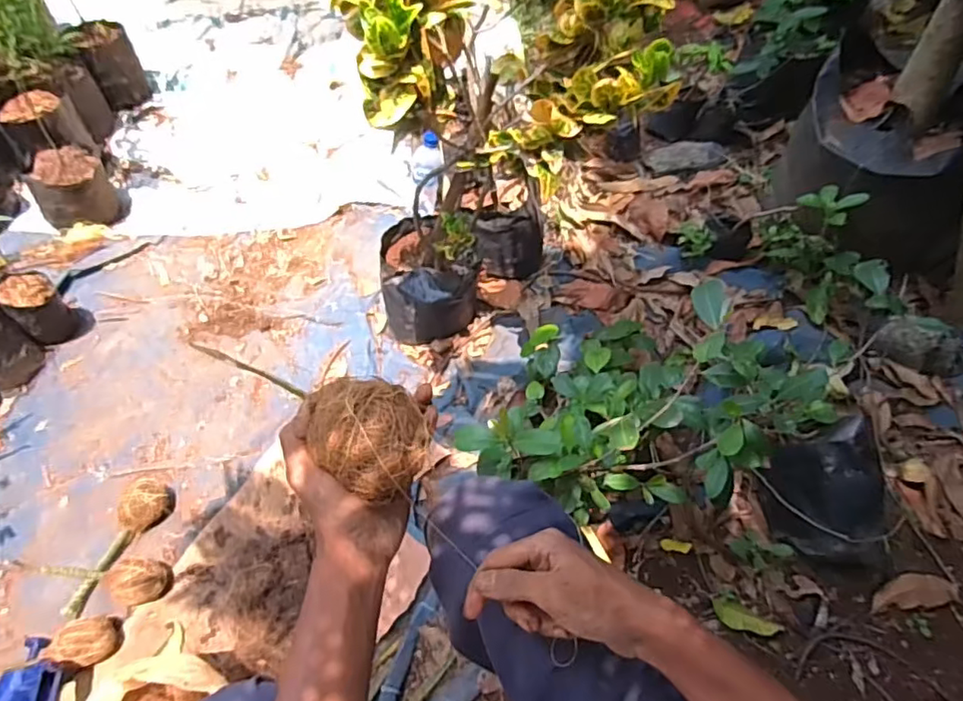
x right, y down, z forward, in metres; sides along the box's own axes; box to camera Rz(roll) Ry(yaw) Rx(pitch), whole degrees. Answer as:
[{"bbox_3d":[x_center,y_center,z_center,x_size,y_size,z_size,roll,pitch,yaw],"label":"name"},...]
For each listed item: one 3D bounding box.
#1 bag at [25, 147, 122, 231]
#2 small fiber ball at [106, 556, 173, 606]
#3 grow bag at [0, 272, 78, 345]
[{"bbox_3d":[-0.954,-0.370,1.377,0.163,0.148,0.135,-34,65,-20],"label":"bag"},{"bbox_3d":[-0.563,0.377,0.960,0.094,0.064,0.075,6,58,2],"label":"small fiber ball"},{"bbox_3d":[-0.894,-0.091,1.182,0.094,0.121,0.091,41,65,21],"label":"grow bag"}]

